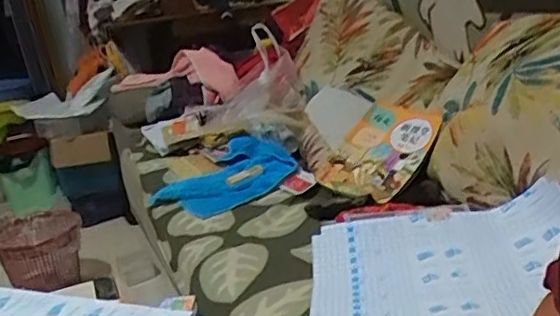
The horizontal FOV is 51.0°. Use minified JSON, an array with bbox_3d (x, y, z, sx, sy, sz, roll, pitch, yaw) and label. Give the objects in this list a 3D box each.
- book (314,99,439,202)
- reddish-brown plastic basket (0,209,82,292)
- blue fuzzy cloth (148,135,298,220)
[{"bbox_3d":[0.225,-0.022,1.291,0.192,0.027,0.264,21,61,37],"label":"book"},{"bbox_3d":[-0.730,0.313,1.822,0.244,0.237,0.289,-16,20,-26],"label":"reddish-brown plastic basket"},{"bbox_3d":[-0.127,0.036,1.403,0.266,0.060,0.318,7,23,37],"label":"blue fuzzy cloth"}]

